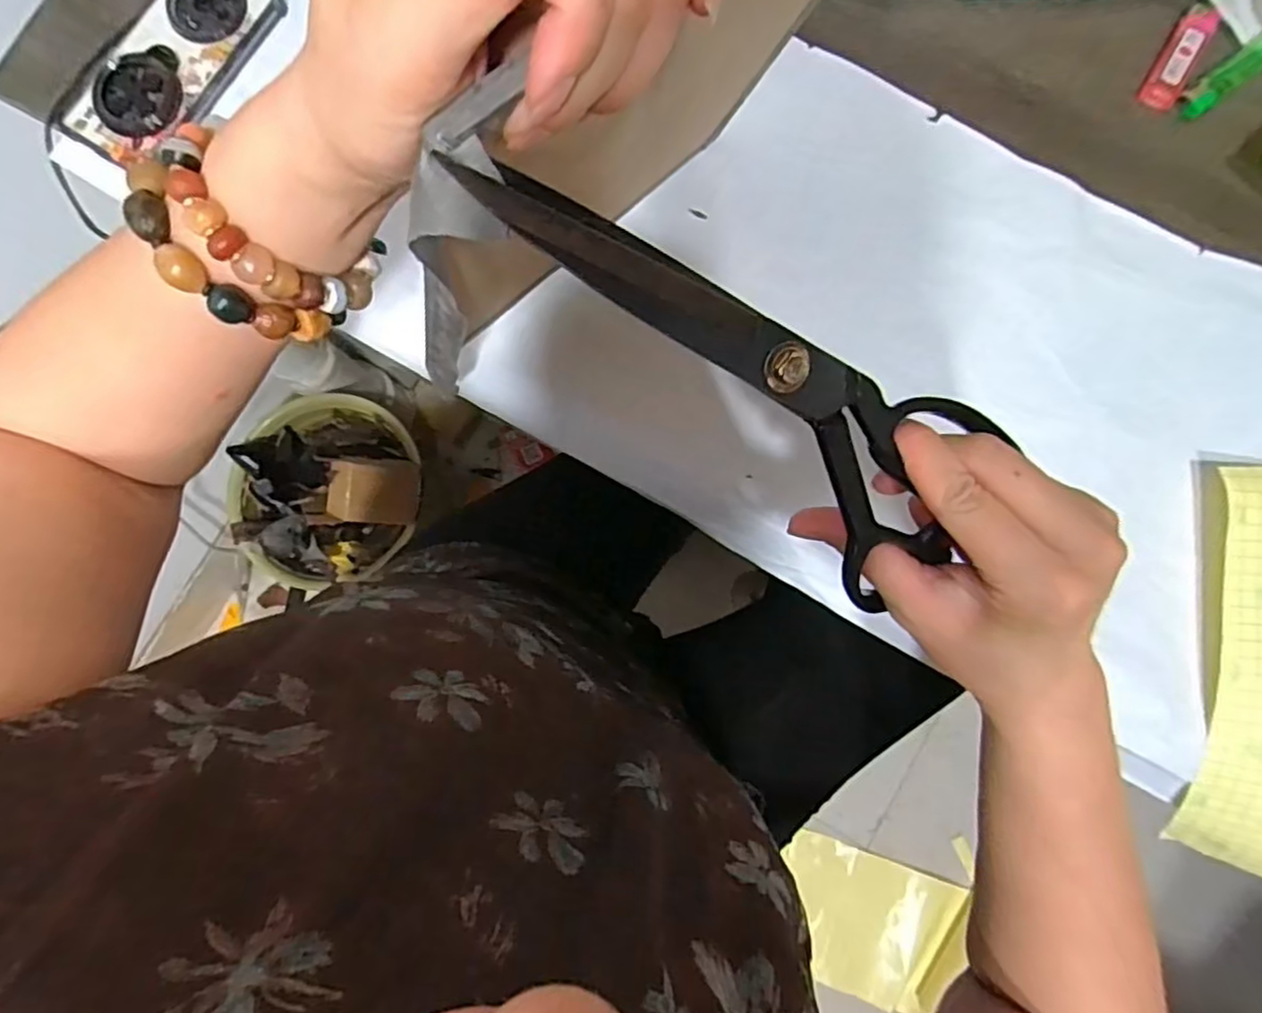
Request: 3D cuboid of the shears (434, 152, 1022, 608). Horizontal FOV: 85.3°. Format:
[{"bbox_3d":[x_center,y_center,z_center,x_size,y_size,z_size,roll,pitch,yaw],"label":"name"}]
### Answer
[{"bbox_3d":[0.048,-0.039,0.226,0.222,0.023,0.079,31,83,-28],"label":"shears"}]

